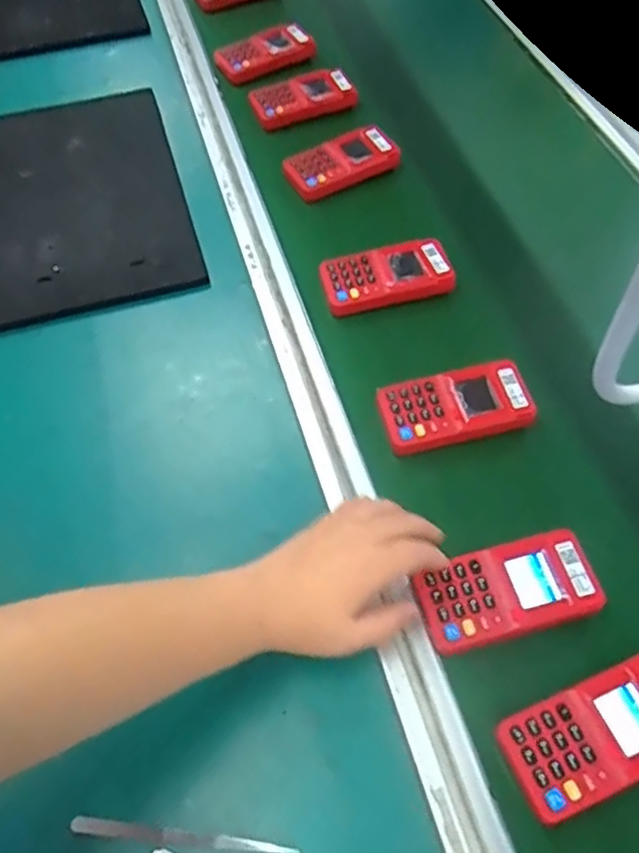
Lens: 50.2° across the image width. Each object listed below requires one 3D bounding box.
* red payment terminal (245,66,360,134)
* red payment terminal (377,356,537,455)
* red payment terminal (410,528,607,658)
[{"bbox_3d":[-0.018,-0.382,0.791,0.123,0.018,0.065,-21,60,-11],"label":"red payment terminal"},{"bbox_3d":[0.113,-0.018,0.568,0.122,0.017,0.064,-13,59,-6],"label":"red payment terminal"},{"bbox_3d":[0.131,0.114,0.475,0.122,0.013,0.063,-15,62,-7],"label":"red payment terminal"}]

